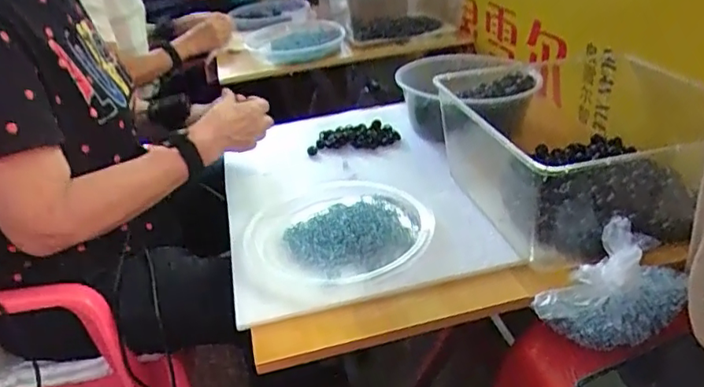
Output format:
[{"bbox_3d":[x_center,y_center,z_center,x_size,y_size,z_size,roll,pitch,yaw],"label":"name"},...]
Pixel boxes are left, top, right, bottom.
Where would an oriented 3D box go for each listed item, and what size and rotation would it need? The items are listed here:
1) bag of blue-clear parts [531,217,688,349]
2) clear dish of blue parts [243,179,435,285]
[{"bbox_3d":[0.271,0.094,0.579,0.154,0.115,0.075,-18,32,-19],"label":"bag of blue-clear parts"},{"bbox_3d":[-0.017,0.041,0.717,0.228,0.028,0.209,-5,31,3],"label":"clear dish of blue parts"}]

